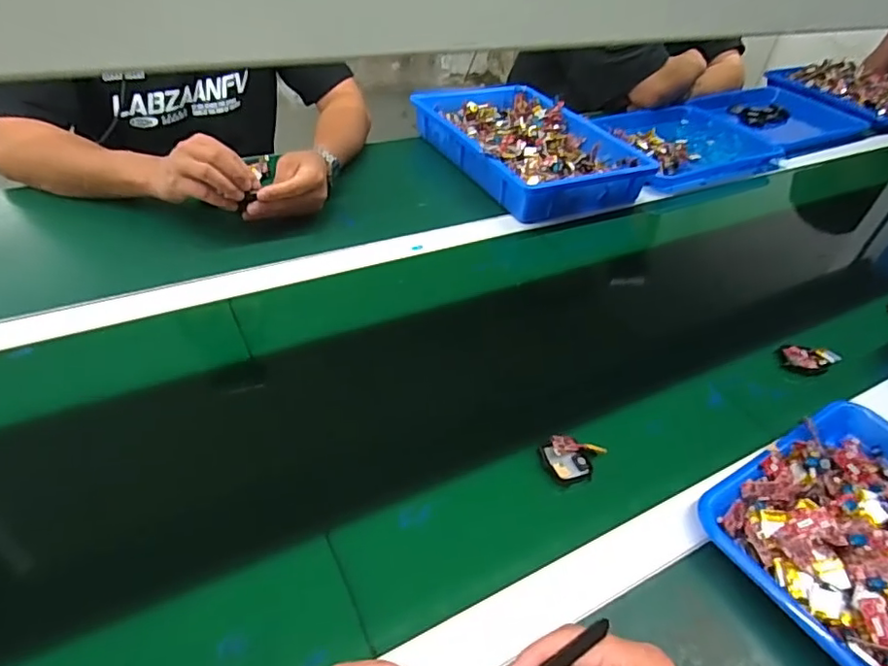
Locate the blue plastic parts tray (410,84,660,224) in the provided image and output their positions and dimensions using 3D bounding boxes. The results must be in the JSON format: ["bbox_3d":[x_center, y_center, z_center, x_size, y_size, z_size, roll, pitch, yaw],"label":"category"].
[{"bbox_3d":[0.133,-0.307,0.917,0.252,0.056,0.352,-17,48,-24],"label":"blue plastic parts tray"}]

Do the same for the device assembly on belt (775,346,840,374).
[{"bbox_3d":[0.408,0.029,0.623,0.059,0.013,0.033,6,42,-1],"label":"device assembly on belt"}]

